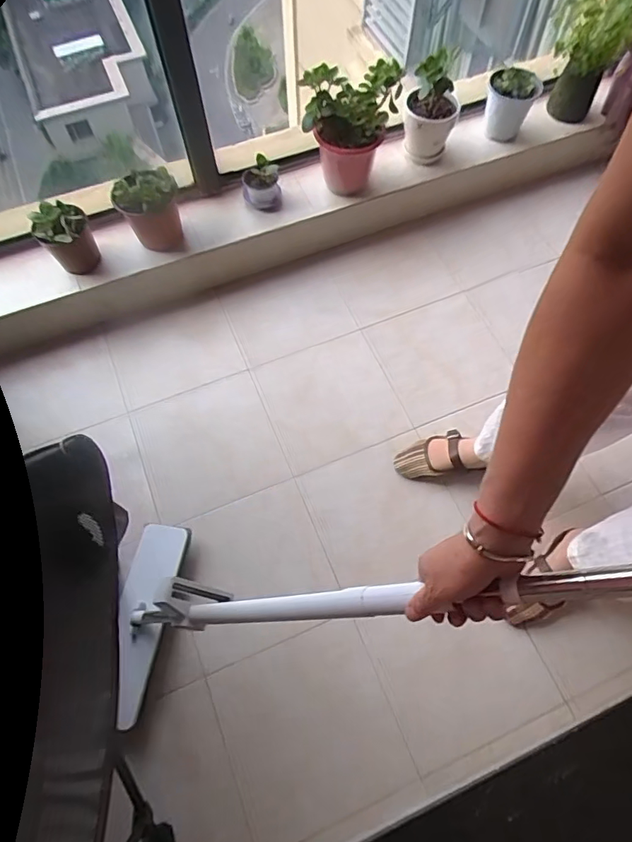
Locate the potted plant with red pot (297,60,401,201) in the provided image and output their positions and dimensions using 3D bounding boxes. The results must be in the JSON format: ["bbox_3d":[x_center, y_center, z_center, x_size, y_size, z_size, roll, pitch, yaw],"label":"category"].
[{"bbox_3d":[0.082,-0.693,1.179,0.175,0.257,0.168,22,66,10],"label":"potted plant with red pot"}]

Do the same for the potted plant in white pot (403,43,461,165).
[{"bbox_3d":[0.287,-0.773,1.238,0.127,0.228,0.138,17,65,8],"label":"potted plant in white pot"}]

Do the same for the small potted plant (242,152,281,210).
[{"bbox_3d":[-0.131,-0.576,1.212,0.091,0.098,0.075,-9,65,-4],"label":"small potted plant"}]

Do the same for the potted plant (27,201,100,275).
[{"bbox_3d":[-0.560,-0.414,1.131,0.108,0.133,0.103,0,64,0],"label":"potted plant"}]

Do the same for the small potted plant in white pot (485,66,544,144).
[{"bbox_3d":[0.512,-0.844,1.320,0.130,0.133,0.126,22,66,10],"label":"small potted plant in white pot"}]

